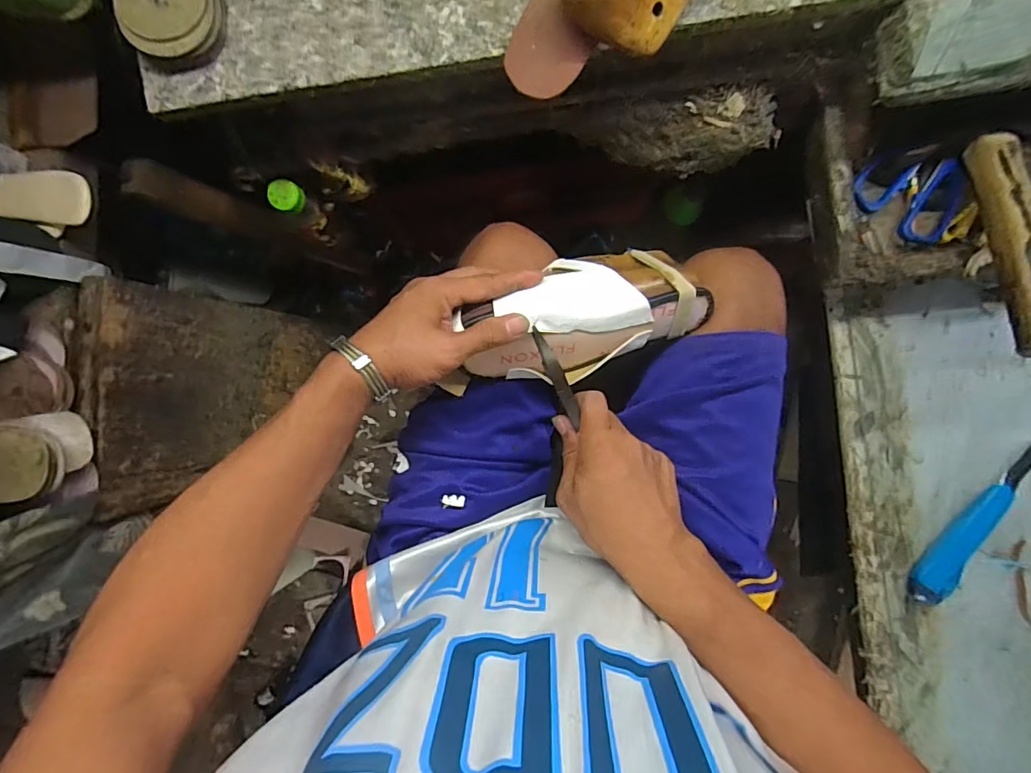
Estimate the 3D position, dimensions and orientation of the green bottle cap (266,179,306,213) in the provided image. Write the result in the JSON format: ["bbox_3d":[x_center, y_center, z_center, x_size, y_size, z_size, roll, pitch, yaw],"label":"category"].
[{"bbox_3d":[-0.224,-0.186,0.484,0.029,0.019,0.029,0,92,0],"label":"green bottle cap"}]

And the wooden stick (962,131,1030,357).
[{"bbox_3d":[0.418,-0.123,0.411,0.024,0.033,0.198,1,74,0],"label":"wooden stick"}]

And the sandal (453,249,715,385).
[{"bbox_3d":[0.062,-0.064,0.452,0.215,0.069,0.103,-18,92,-10],"label":"sandal"}]

